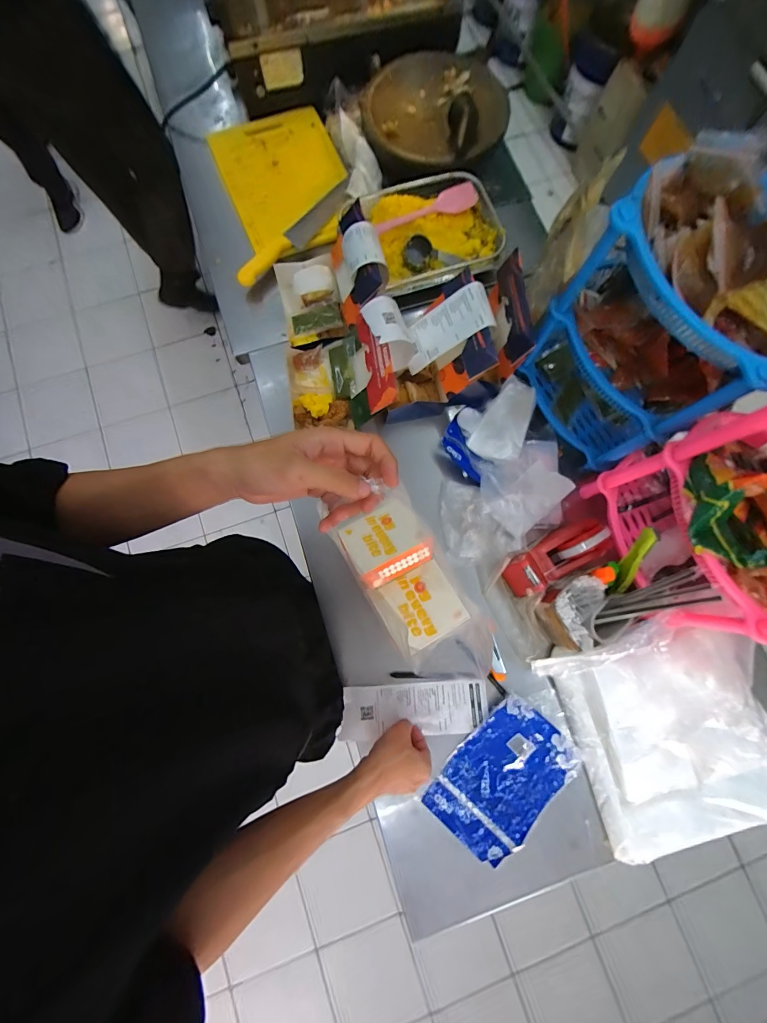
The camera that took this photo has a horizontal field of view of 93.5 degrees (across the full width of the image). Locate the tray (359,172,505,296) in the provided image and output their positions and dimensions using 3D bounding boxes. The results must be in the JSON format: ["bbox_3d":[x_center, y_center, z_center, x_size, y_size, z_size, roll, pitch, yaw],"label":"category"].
[{"bbox_3d":[0.089,-0.544,0.712,0.263,0.055,0.222,-15,80,-4],"label":"tray"}]

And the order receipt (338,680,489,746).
[{"bbox_3d":[0.050,0.318,0.578,0.232,0.011,0.077,-4,80,-2],"label":"order receipt"}]

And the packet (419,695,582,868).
[{"bbox_3d":[0.187,0.415,0.557,0.153,0.023,0.217,43,82,6],"label":"packet"}]

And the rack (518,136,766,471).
[{"bbox_3d":[0.373,-0.243,0.529,0.179,0.327,0.257,-37,83,-7],"label":"rack"}]

